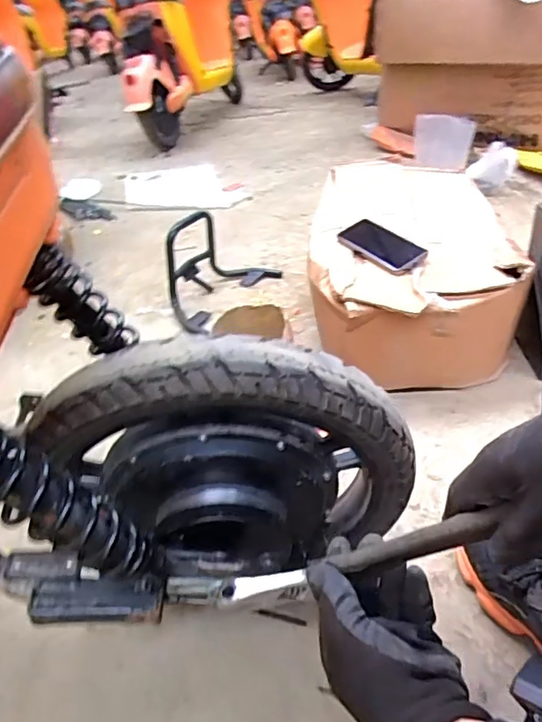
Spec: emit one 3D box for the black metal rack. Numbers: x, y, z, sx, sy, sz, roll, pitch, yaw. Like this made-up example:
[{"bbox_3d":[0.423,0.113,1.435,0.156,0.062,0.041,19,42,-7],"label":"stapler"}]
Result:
[{"bbox_3d":[-0.136,-0.244,1.286,0.186,0.187,0.332,16,40,30],"label":"black metal rack"}]

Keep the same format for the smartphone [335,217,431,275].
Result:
[{"bbox_3d":[0.200,-0.212,0.973,0.084,0.011,0.177,-33,47,-17],"label":"smartphone"}]

